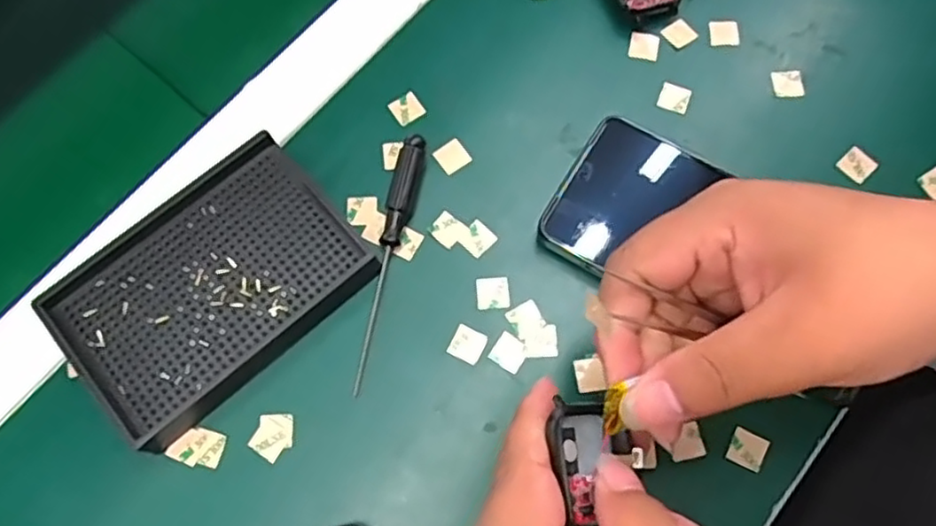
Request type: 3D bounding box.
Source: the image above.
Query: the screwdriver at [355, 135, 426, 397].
[{"bbox_3d":[-0.040,-0.003,0.335,0.012,0.012,0.130,11,73,4],"label":"screwdriver"}]

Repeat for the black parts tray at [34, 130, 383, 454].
[{"bbox_3d":[-0.123,0.009,0.329,0.134,0.020,0.094,-41,77,-11],"label":"black parts tray"}]

